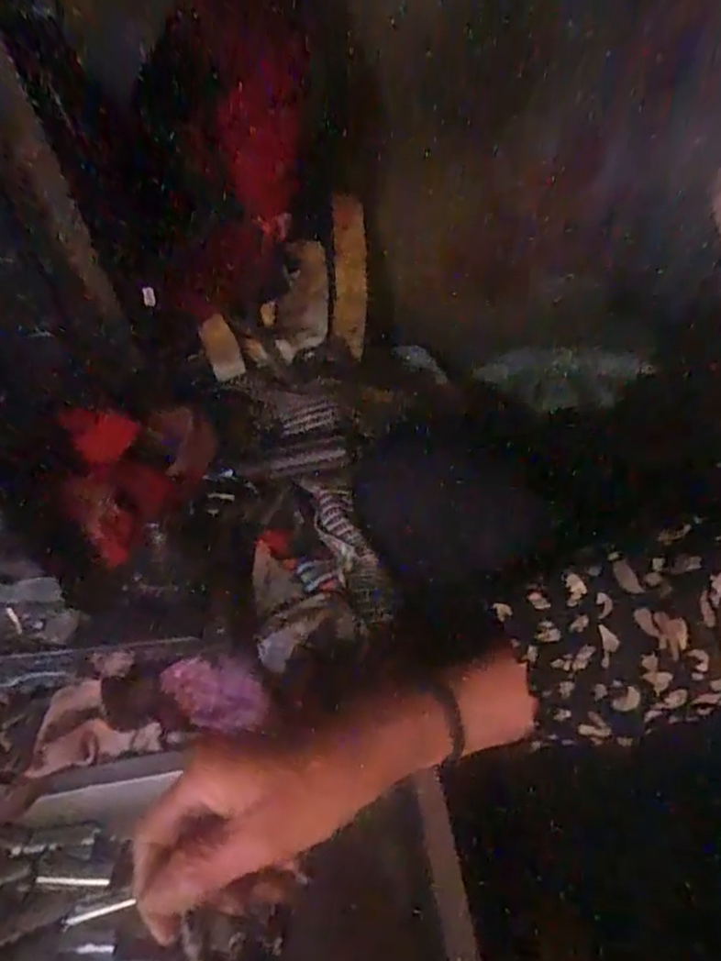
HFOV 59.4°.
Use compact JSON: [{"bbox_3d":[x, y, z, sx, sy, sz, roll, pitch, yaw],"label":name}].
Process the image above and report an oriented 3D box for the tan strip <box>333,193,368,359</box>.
[{"bbox_3d":[-0.008,-0.177,0.546,0.028,0.026,0.139,-2,86,2],"label":"tan strip"}]

